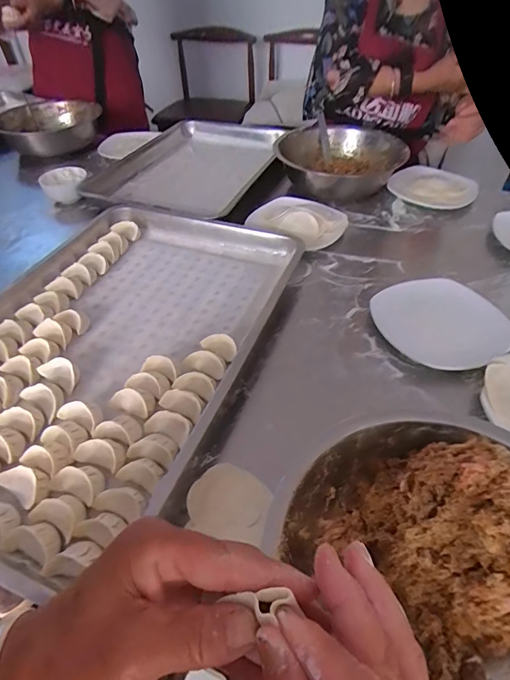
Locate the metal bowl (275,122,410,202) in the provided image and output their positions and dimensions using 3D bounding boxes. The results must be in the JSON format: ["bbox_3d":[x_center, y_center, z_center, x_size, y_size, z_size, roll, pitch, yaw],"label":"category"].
[{"bbox_3d":[0.194,-0.419,0.952,0.272,0.094,0.272,0,45,0],"label":"metal bowl"}]

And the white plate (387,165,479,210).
[{"bbox_3d":[0.400,-0.343,0.918,0.179,0.043,0.179,0,45,0],"label":"white plate"}]

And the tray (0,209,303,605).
[{"bbox_3d":[-0.207,-0.013,0.573,0.414,0.048,0.592,15,47,15],"label":"tray"}]

